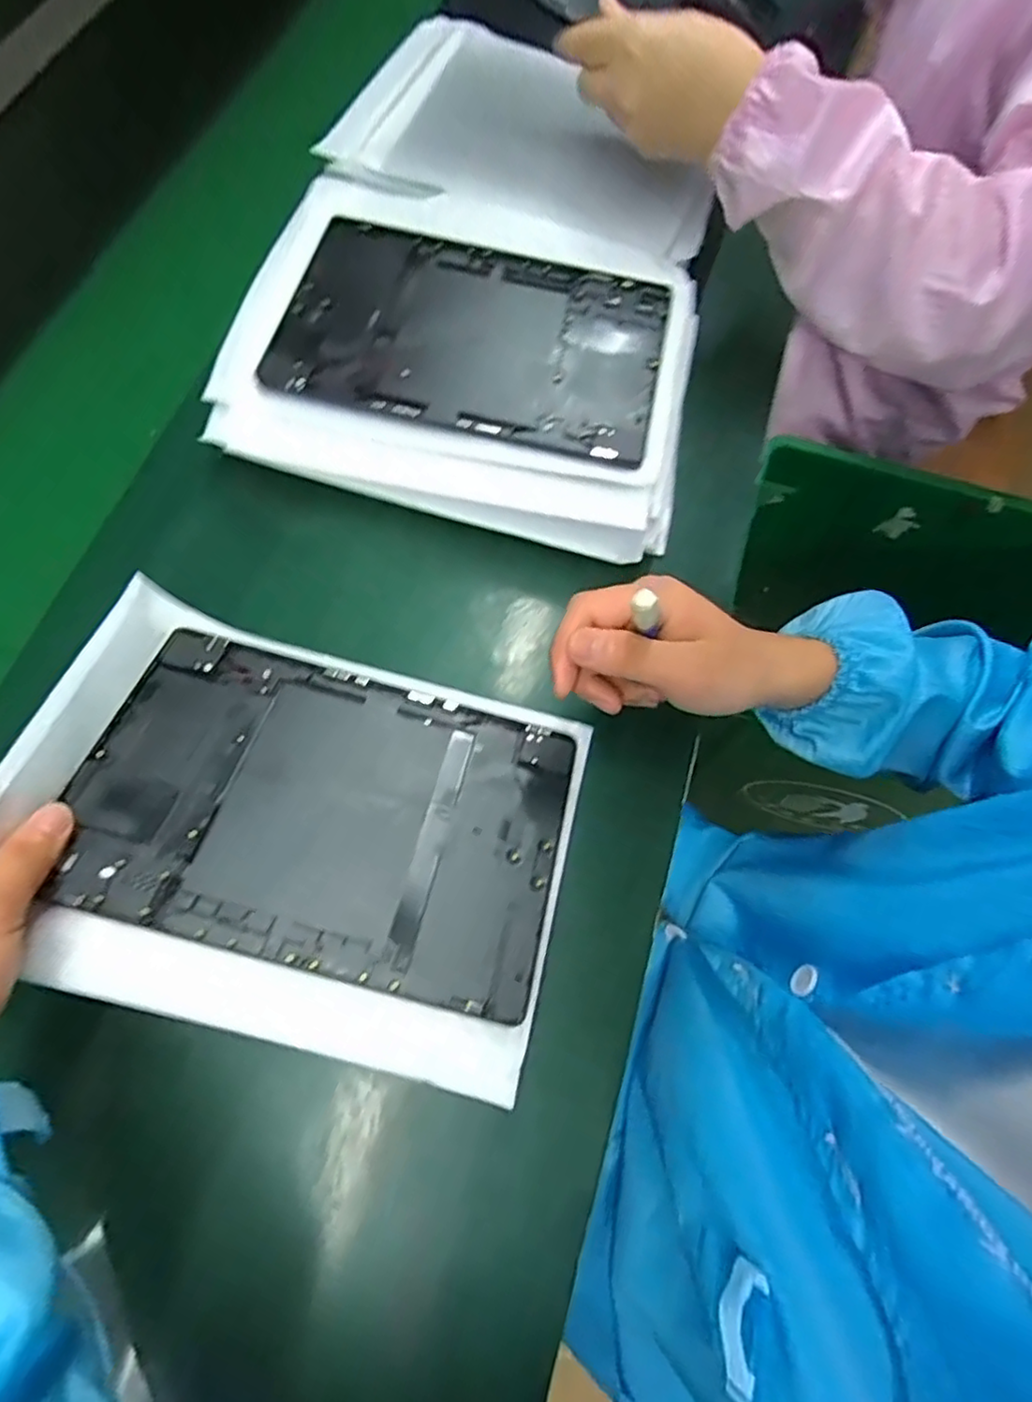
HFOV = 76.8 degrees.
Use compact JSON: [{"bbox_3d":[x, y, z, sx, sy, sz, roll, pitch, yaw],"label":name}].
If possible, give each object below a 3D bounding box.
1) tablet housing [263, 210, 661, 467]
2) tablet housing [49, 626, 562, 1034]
[{"bbox_3d":[-0.024,-0.235,0.413,0.231,0.007,0.155,13,69,3],"label":"tablet housing"},{"bbox_3d":[-0.093,0.053,0.332,0.234,0.006,0.153,17,56,-2],"label":"tablet housing"}]

